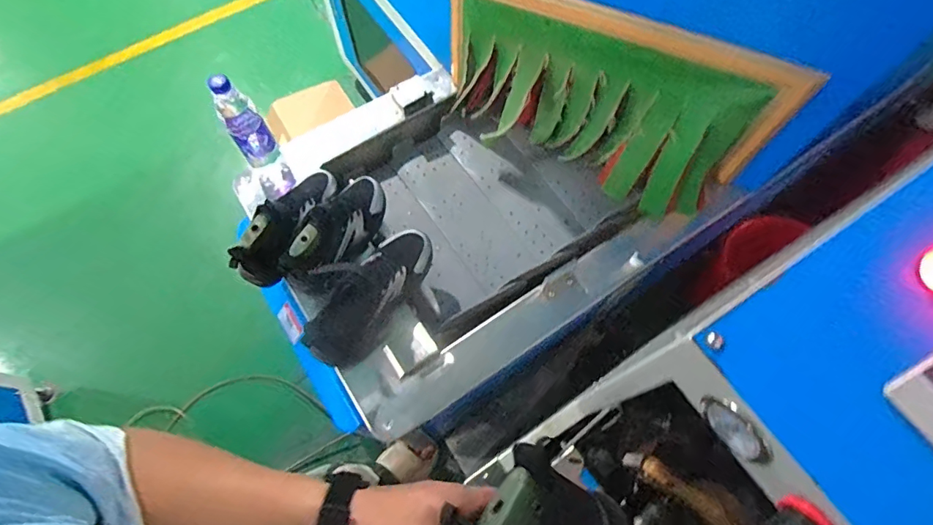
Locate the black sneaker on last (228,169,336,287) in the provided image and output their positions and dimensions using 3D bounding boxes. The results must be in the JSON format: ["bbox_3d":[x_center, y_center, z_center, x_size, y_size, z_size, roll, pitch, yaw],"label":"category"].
[{"bbox_3d":[-0.318,-0.071,0.879,0.090,0.127,0.239,18,70,7],"label":"black sneaker on last"}]

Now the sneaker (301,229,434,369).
[{"bbox_3d":[-0.159,0.056,0.842,0.085,0.137,0.273,34,72,12],"label":"sneaker"}]

